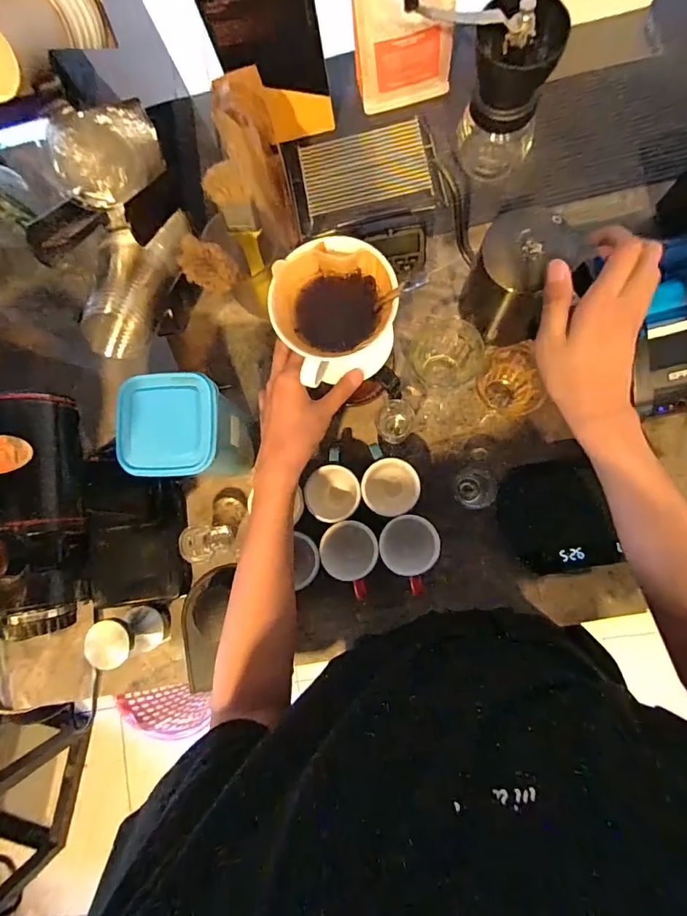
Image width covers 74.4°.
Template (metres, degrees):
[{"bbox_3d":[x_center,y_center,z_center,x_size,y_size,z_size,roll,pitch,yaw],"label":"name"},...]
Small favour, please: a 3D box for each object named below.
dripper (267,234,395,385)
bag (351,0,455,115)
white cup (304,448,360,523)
[{"bbox_3d":[-0.010,-0.136,0.442,0.108,0.096,0.103,-35,80,1],"label":"dripper"},{"bbox_3d":[0.073,-0.511,0.531,0.117,0.171,0.052,-13,81,5],"label":"bag"},{"bbox_3d":[-0.007,0.038,0.538,0.065,0.050,0.075,37,88,10],"label":"white cup"}]

